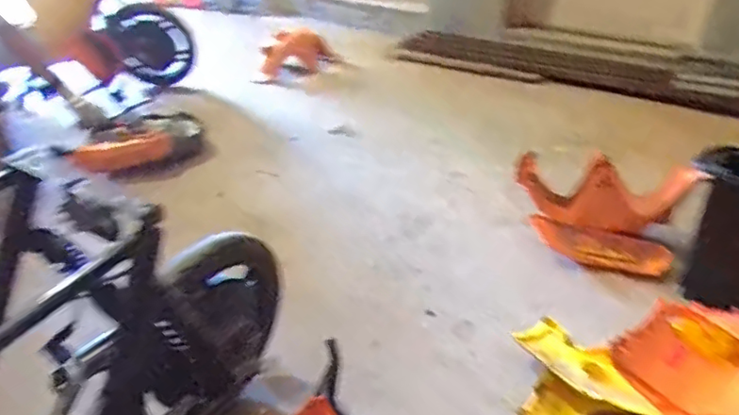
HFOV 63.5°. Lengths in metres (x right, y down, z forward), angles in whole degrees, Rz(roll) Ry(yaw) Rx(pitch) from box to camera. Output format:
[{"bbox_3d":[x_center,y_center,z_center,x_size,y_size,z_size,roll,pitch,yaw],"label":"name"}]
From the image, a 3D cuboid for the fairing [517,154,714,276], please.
[{"bbox_3d":[0.587,-0.007,1.541,0.263,0.223,0.423,-23,39,-32],"label":"fairing"}]

